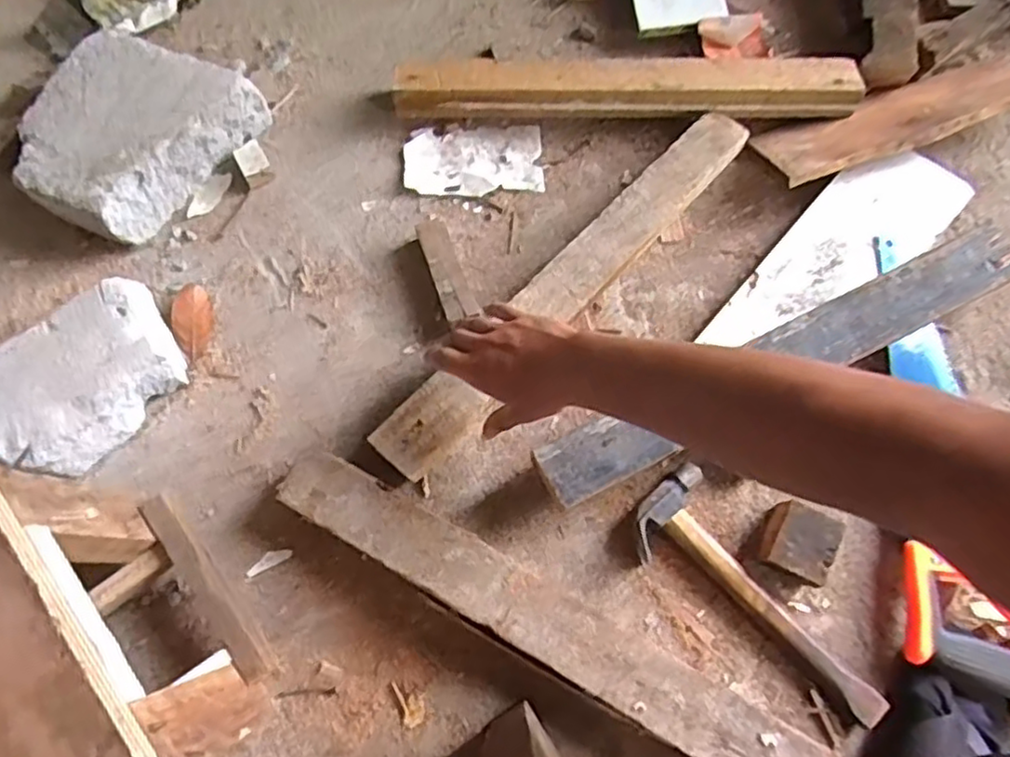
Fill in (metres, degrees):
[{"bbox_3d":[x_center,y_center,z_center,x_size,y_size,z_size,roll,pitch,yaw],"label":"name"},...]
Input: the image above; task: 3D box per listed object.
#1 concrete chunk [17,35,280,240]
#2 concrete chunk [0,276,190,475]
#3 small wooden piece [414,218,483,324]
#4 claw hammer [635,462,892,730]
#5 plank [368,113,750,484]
[{"bbox_3d":[-0.388,-0.253,0.703,0.181,0.070,0.210,30,73,9],"label":"concrete chunk"},{"bbox_3d":[-0.397,0.010,0.621,0.207,0.072,0.115,-42,77,-14],"label":"concrete chunk"},{"bbox_3d":[-0.058,-0.105,0.681,0.032,0.027,0.112,-19,73,-7],"label":"small wooden piece"},{"bbox_3d":[0.208,0.197,0.587,0.092,0.027,0.250,-32,75,-11],"label":"claw hammer"},{"bbox_3d":[0.069,-0.093,0.675,0.062,0.042,0.496,42,76,12],"label":"plank"}]

